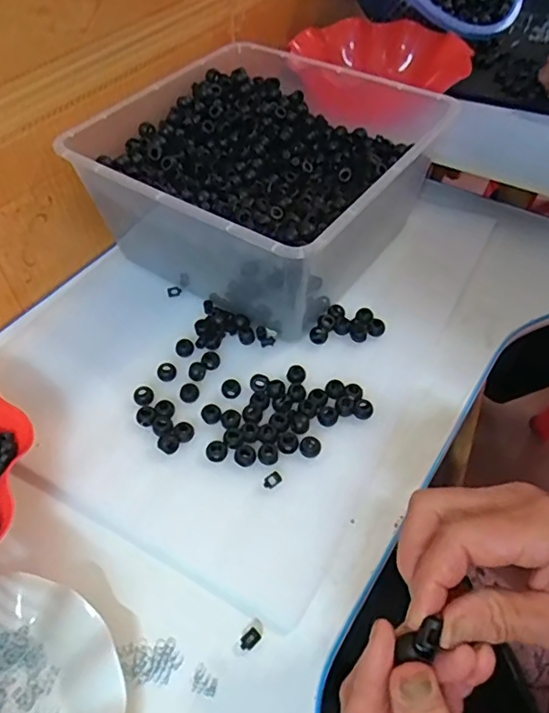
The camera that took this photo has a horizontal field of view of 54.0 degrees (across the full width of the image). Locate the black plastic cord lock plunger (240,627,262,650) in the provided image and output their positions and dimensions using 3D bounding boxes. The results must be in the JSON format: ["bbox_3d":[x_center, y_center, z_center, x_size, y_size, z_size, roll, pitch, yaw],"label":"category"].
[{"bbox_3d":[-0.017,0.194,0.369,0.014,0.005,0.011,-34,57,-24],"label":"black plastic cord lock plunger"}]

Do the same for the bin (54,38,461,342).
[{"bbox_3d":[-0.008,-0.200,0.587,0.307,0.134,0.324,28,56,22],"label":"bin"}]

